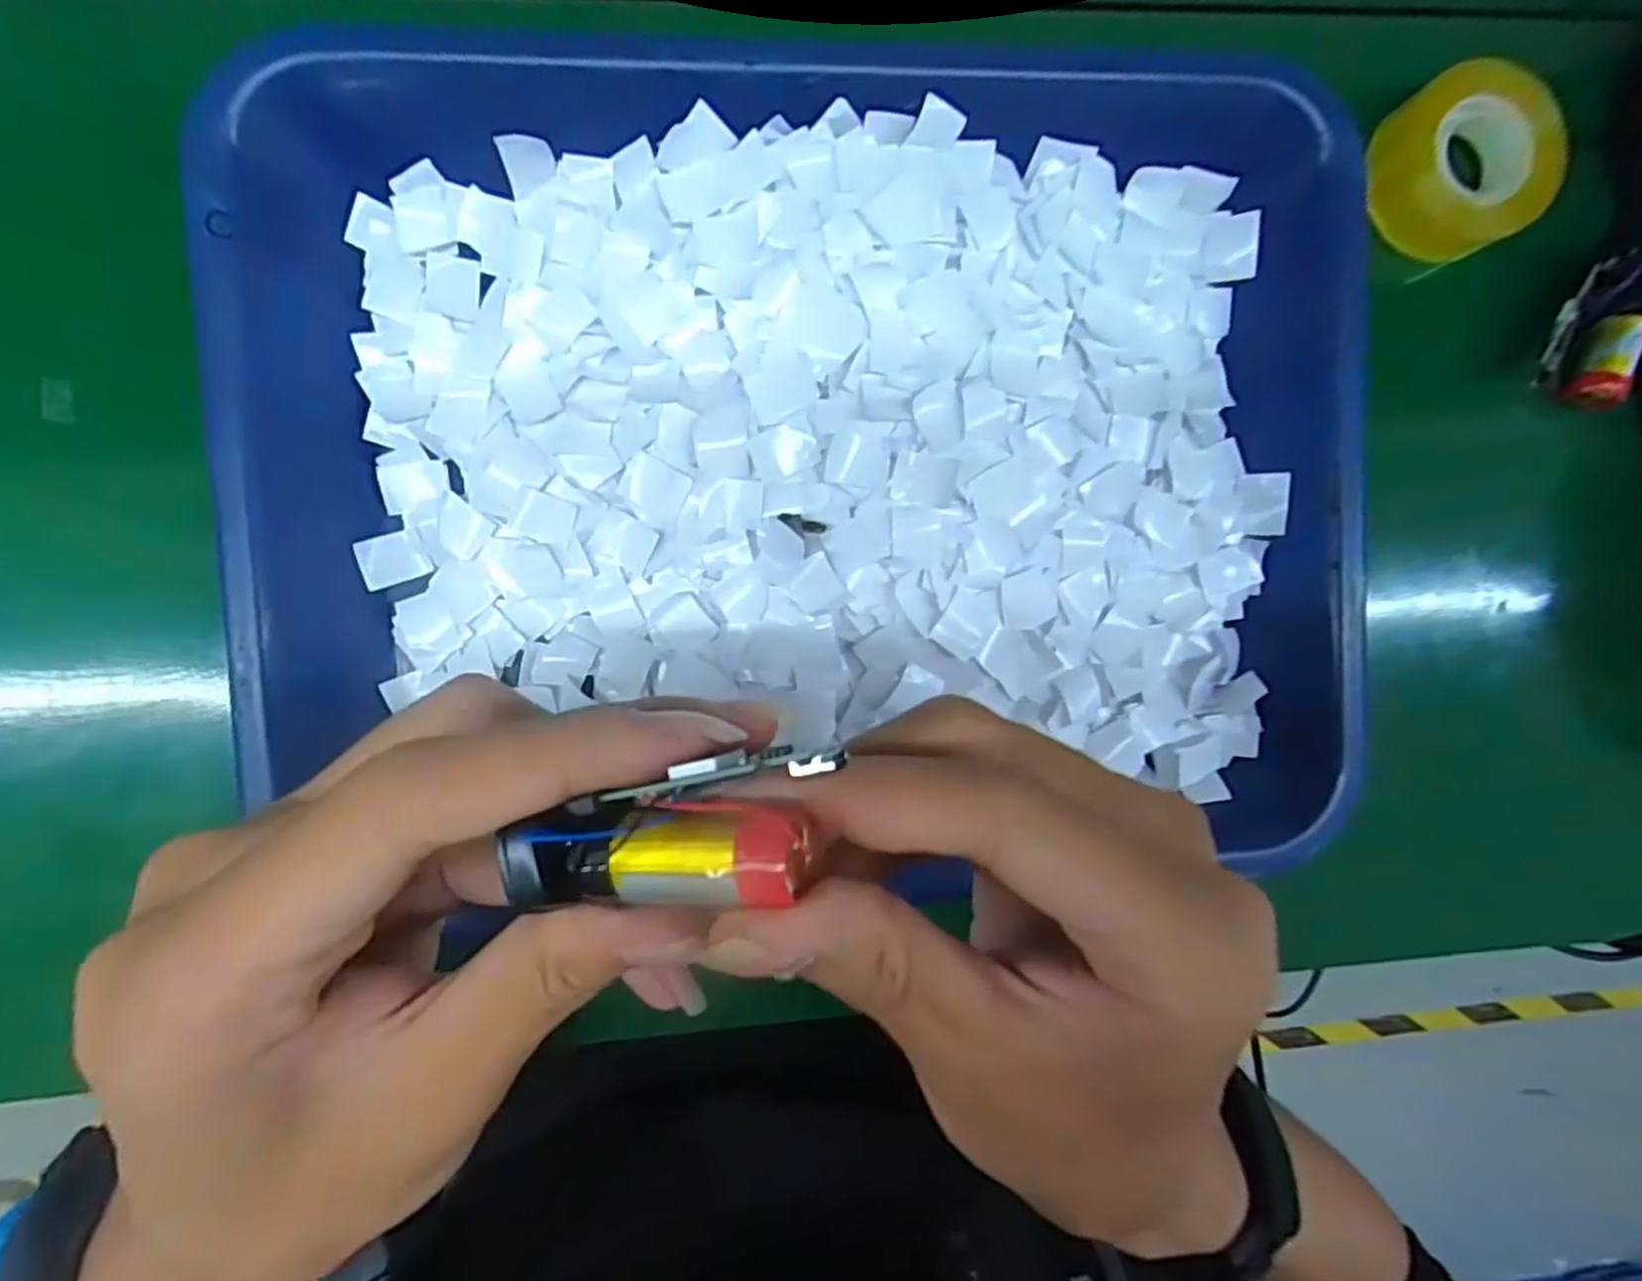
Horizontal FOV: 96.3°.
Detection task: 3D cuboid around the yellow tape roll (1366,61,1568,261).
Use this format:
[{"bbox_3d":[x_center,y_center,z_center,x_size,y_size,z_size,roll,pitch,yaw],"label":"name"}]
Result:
[{"bbox_3d":[0.219,-0.162,0.248,0.053,0.026,0.055,0,93,-4],"label":"yellow tape roll"}]

